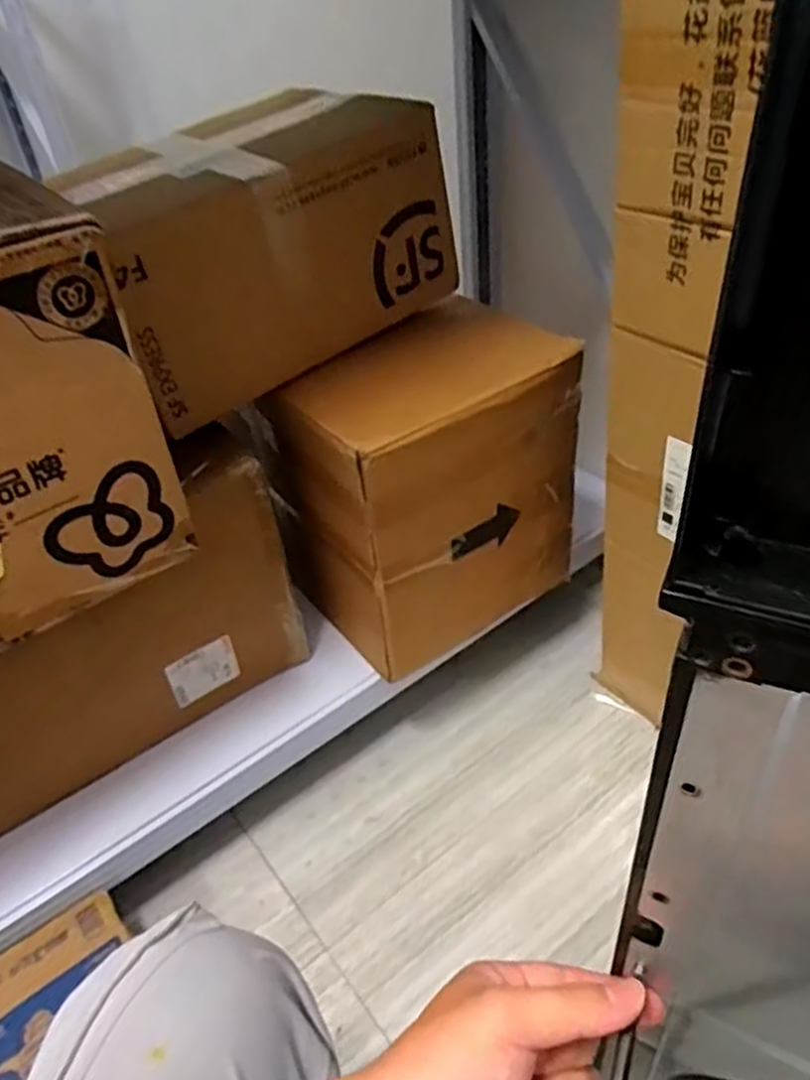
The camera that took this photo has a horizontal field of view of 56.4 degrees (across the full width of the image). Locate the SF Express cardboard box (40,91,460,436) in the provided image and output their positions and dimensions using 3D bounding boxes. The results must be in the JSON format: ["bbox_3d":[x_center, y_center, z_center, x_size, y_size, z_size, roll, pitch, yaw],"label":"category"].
[{"bbox_3d":[-0.182,-0.332,0.862,0.375,0.222,0.270,-30,45,-26],"label":"SF Express cardboard box"}]

